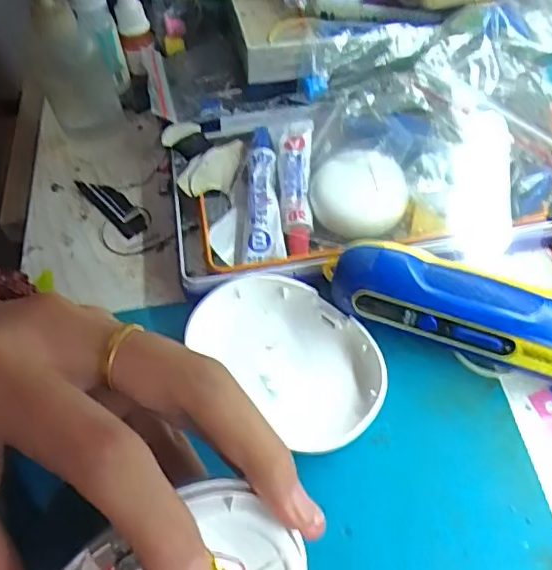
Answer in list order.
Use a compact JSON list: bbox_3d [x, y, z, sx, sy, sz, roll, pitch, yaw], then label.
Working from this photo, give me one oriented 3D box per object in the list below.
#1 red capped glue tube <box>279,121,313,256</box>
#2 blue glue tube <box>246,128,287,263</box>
[{"bbox_3d":[0.010,-0.052,0.296,0.016,0.012,0.082,-1,68,3],"label":"red capped glue tube"},{"bbox_3d":[-0.006,-0.047,0.292,0.018,0.010,0.079,-3,72,2],"label":"blue glue tube"}]

